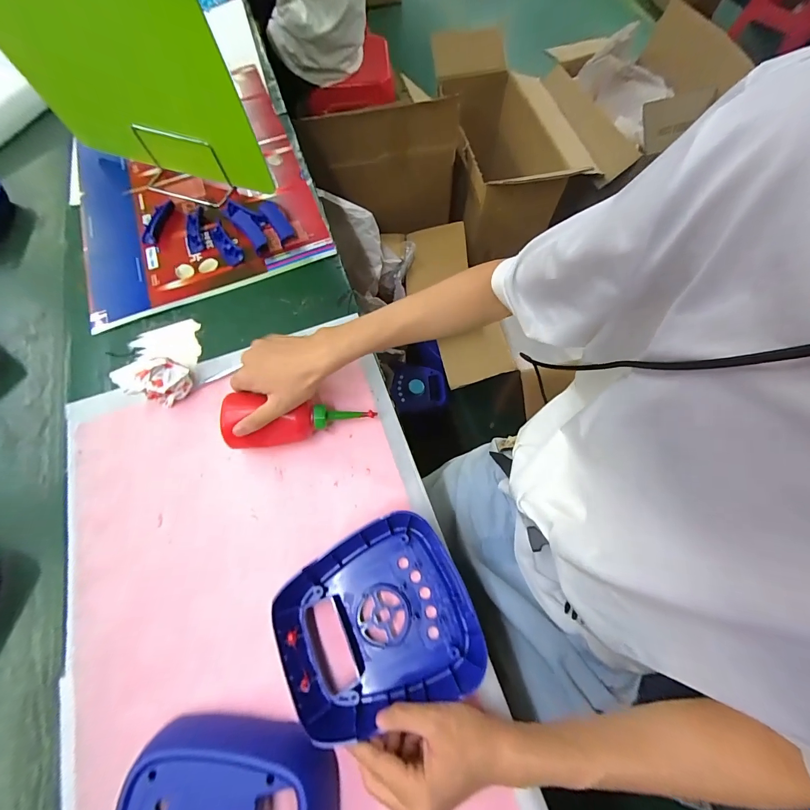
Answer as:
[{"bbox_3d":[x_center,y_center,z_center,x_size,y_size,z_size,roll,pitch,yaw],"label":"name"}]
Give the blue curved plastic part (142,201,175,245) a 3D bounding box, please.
[{"bbox_3d":[-0.402,-0.297,0.591,0.029,0.009,0.088,6,68,4],"label":"blue curved plastic part"}]

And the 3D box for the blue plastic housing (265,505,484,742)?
[{"bbox_3d":[-0.028,0.212,0.361,0.181,0.036,0.163,-25,69,-8],"label":"blue plastic housing"}]

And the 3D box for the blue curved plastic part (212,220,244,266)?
[{"bbox_3d":[-0.282,-0.252,0.573,0.031,0.006,0.089,-43,73,9],"label":"blue curved plastic part"}]

